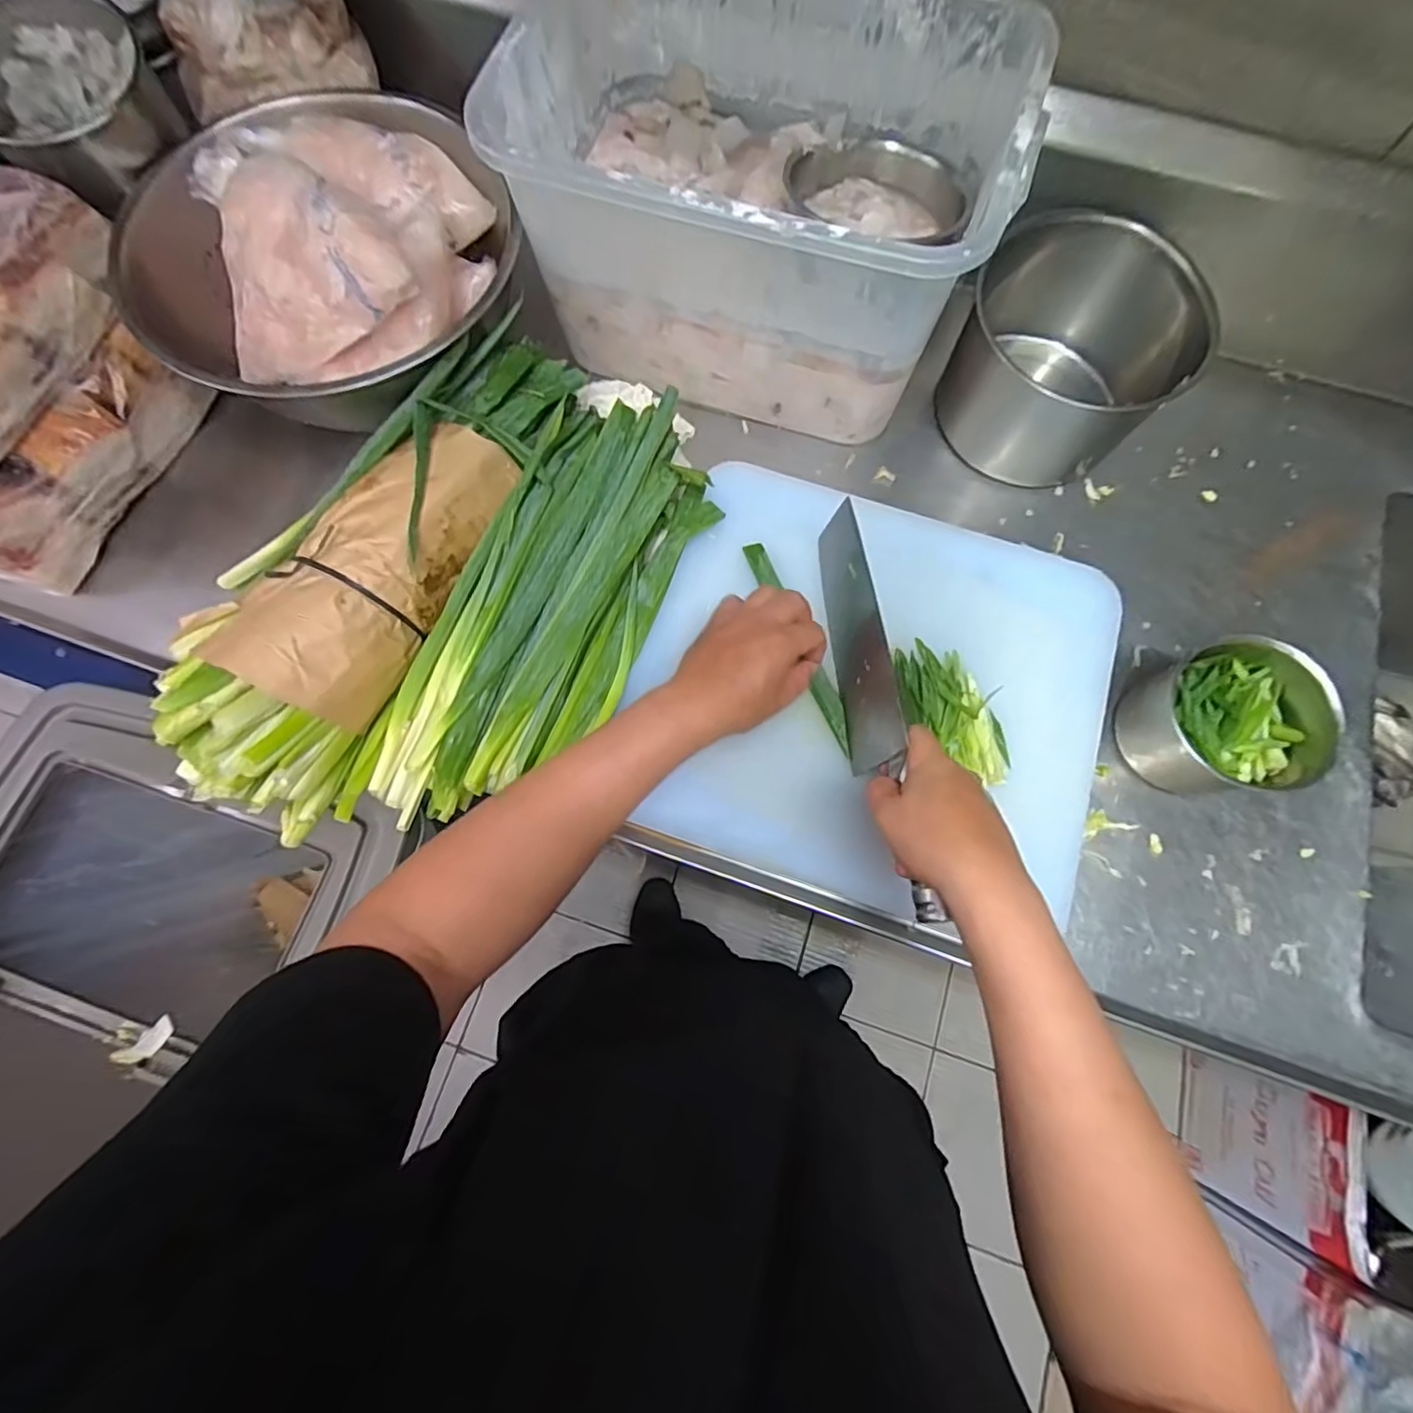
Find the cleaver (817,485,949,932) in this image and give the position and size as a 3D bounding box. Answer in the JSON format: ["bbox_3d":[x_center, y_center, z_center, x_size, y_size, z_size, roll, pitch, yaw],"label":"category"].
[{"bbox_3d":[0.126,-0.003,0.469,0.021,0.084,0.318,-6,69,-2],"label":"cleaver"}]

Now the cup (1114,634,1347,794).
[{"bbox_3d":[0.416,0.014,0.492,0.107,0.096,0.100,0,75,0],"label":"cup"}]

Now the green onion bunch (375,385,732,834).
[{"bbox_3d":[-0.131,-0.083,0.494,0.159,0.064,0.371,25,76,6],"label":"green onion bunch"}]

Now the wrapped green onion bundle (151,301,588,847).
[{"bbox_3d":[-0.262,-0.123,0.495,0.118,0.100,0.430,24,76,6],"label":"wrapped green onion bundle"}]

